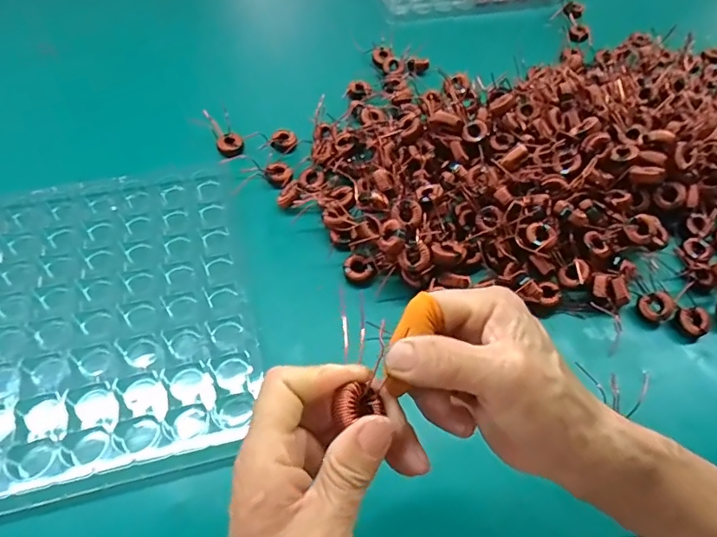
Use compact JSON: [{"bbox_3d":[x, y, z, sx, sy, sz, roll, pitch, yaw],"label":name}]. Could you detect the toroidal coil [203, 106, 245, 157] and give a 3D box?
[{"bbox_3d":[-0.144,-0.147,0.549,0.027,0.011,0.057,-25,89,-17],"label":"toroidal coil"}]

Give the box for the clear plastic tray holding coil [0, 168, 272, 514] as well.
[{"bbox_3d":[-0.234,0.039,0.414,0.287,0.020,0.287,-13,55,-9],"label":"clear plastic tray holding coil"}]

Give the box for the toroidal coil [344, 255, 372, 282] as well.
[{"bbox_3d":[-0.001,0.002,0.458,0.023,0.018,0.021,0,54,0],"label":"toroidal coil"}]

